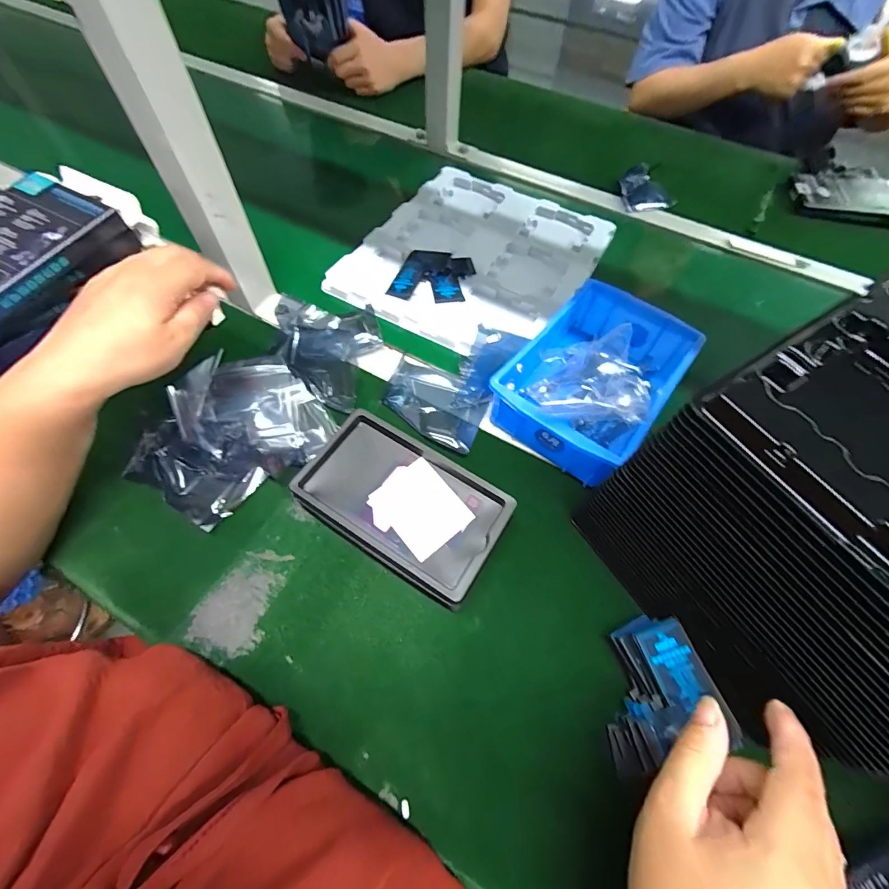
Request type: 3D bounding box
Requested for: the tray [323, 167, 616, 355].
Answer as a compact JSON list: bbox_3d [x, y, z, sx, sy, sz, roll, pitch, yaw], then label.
[{"bbox_3d":[0.046,-0.253,0.518,0.269,0.021,0.311,28,64,12],"label":"tray"}]

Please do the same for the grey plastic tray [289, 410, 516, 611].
[{"bbox_3d":[-0.034,0.051,0.332,0.161,0.046,0.098,31,65,13],"label":"grey plastic tray"}]

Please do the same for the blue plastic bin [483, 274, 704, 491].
[{"bbox_3d":[0.146,-0.071,0.393,0.132,0.059,0.203,40,67,17],"label":"blue plastic bin"}]

